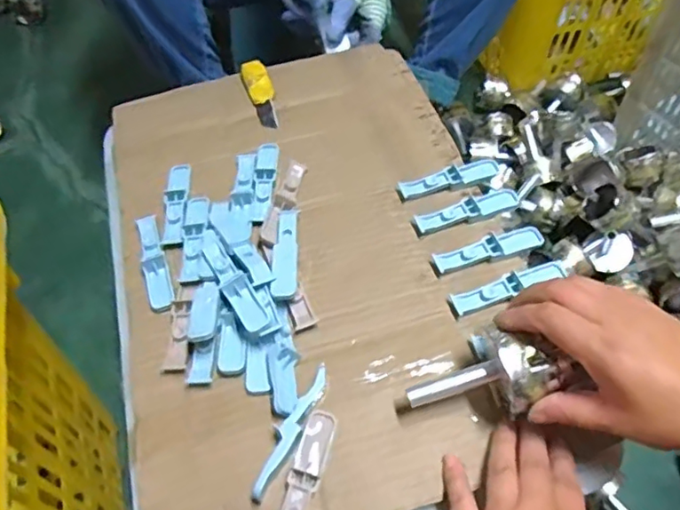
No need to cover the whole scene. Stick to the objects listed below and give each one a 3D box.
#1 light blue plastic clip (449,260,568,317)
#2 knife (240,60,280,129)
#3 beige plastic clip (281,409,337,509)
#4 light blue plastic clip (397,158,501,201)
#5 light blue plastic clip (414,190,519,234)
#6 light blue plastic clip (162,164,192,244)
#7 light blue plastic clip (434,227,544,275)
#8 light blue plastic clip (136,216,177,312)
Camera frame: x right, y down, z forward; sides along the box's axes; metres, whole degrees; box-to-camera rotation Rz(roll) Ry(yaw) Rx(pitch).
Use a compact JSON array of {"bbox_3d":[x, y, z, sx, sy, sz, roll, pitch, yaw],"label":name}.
[{"bbox_3d":[0.136,0.026,0.453,0.093,0.010,0.019,-16,56,-8],"label":"light blue plastic clip"},{"bbox_3d":[-0.086,-0.177,0.611,0.027,0.011,0.104,-18,56,-9],"label":"knife"},{"bbox_3d":[-0.025,0.152,0.372,0.020,0.012,0.099,12,57,12],"label":"beige plastic clip"},{"bbox_3d":[0.106,-0.072,0.532,0.101,0.017,0.023,-20,57,-10],"label":"light blue plastic clip"},{"bbox_3d":[0.118,-0.041,0.508,0.100,0.013,0.023,-20,57,-10],"label":"light blue plastic clip"},{"bbox_3d":[-0.153,-0.050,0.526,0.021,0.009,0.099,-6,55,-1],"label":"light blue plastic clip"},{"bbox_3d":[0.129,-0.006,0.483,0.100,0.013,0.024,-18,56,-9],"label":"light blue plastic clip"},{"bbox_3d":[-0.161,0.007,0.484,0.022,0.011,0.104,-19,57,-10],"label":"light blue plastic clip"}]

